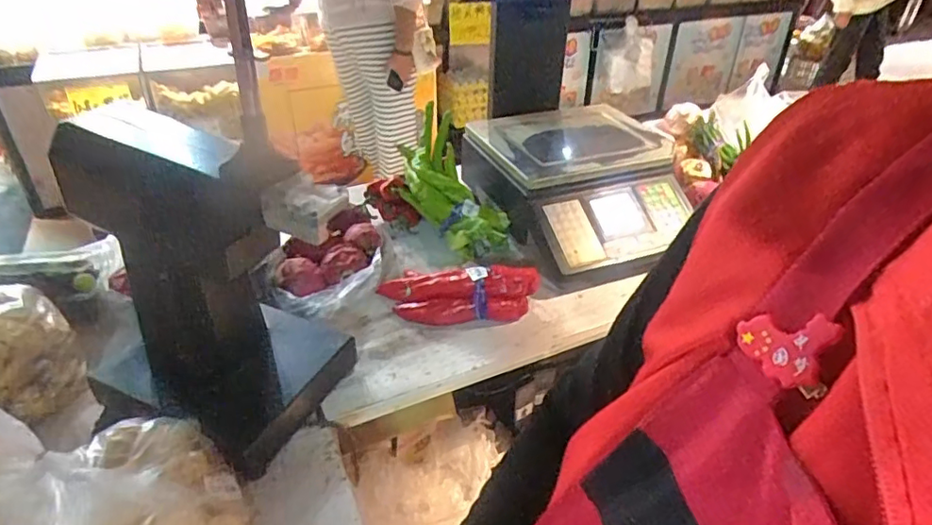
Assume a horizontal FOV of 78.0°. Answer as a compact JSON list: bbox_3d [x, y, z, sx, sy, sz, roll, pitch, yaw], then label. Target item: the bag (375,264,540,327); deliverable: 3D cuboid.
[{"bbox_3d":[-0.016,0.047,0.894,0.244,0.082,0.085,8,34,9],"label":"bag"}]

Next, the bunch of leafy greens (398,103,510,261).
[{"bbox_3d":[-0.037,-0.140,1.061,0.129,0.107,0.294,-20,74,-28],"label":"bunch of leafy greens"}]

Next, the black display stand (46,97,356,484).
[{"bbox_3d":[-0.301,0.022,0.676,0.254,0.367,0.210,13,35,17],"label":"black display stand"}]

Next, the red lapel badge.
[{"bbox_3d":[0.107,0.029,0.195,0.031,0.004,0.024,-3,62,50],"label":"red lapel badge"}]

